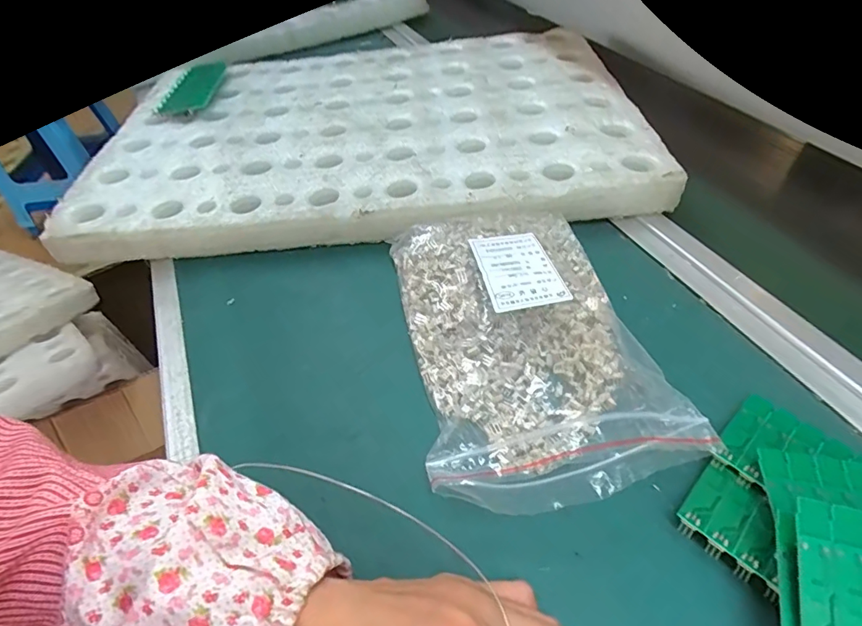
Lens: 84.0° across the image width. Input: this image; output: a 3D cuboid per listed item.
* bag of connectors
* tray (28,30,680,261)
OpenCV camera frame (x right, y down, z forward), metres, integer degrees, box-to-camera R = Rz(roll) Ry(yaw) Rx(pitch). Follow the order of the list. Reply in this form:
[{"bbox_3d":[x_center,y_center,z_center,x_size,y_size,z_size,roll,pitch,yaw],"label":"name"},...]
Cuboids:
[{"bbox_3d":[0.060,0.007,0.326,0.154,0.050,0.230,-11,48,-5],"label":"bag of connectors"},{"bbox_3d":[-0.070,-0.213,0.530,0.553,0.042,0.394,-4,48,2],"label":"tray"}]

